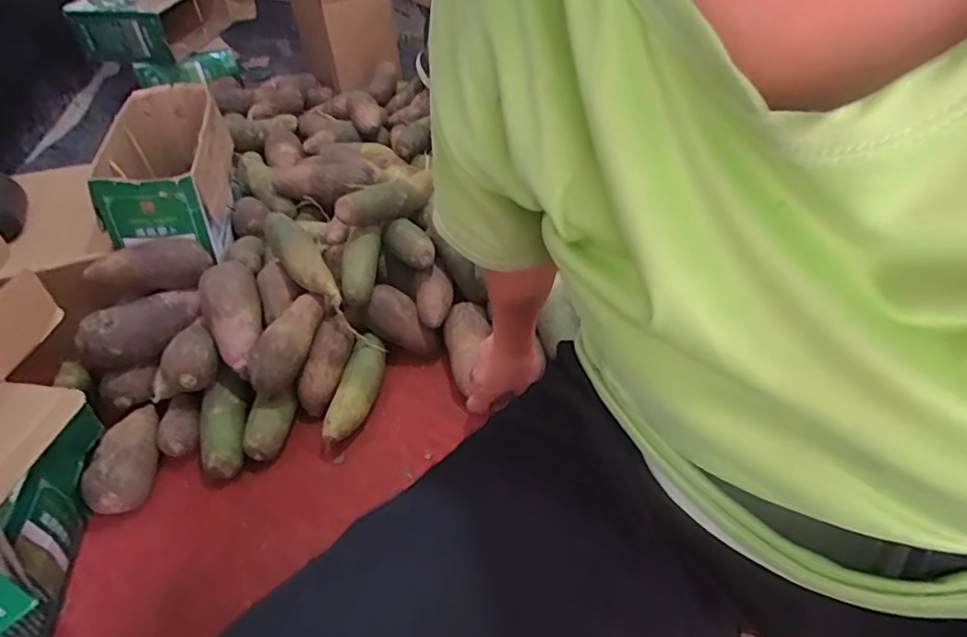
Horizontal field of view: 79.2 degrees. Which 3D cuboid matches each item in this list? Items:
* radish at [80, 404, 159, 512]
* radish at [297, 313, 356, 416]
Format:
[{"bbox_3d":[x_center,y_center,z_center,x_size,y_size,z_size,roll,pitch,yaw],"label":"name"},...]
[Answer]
[{"bbox_3d":[-0.449,0.178,0.752,0.062,0.067,0.150,3,43,9],"label":"radish"},{"bbox_3d":[-0.219,0.065,0.814,0.041,0.050,0.141,15,83,21],"label":"radish"}]

